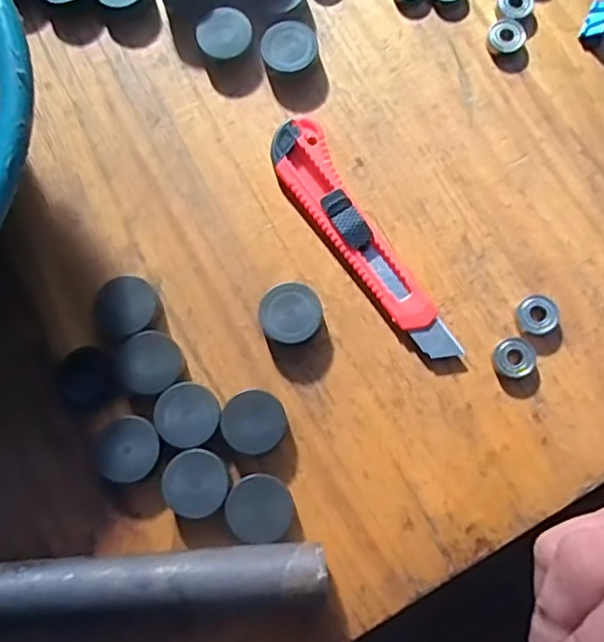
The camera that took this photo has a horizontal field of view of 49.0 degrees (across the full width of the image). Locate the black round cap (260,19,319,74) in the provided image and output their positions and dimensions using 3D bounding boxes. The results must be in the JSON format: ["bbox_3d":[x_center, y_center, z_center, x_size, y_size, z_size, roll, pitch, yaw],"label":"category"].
[{"bbox_3d":[-0.007,-0.157,0.384,0.031,0.014,0.031,0,77,1],"label":"black round cap"}]

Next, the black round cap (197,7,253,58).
[{"bbox_3d":[-0.045,-0.167,0.387,0.030,0.014,0.033,0,77,1],"label":"black round cap"}]

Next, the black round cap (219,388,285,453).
[{"bbox_3d":[-0.024,0.052,0.341,0.032,0.013,0.031,0,77,1],"label":"black round cap"}]

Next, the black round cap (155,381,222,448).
[{"bbox_3d":[-0.058,0.049,0.341,0.032,0.013,0.032,0,77,1],"label":"black round cap"}]

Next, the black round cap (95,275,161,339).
[{"bbox_3d":[-0.092,-0.007,0.354,0.032,0.015,0.031,0,77,1],"label":"black round cap"}]

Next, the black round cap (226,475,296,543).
[{"bbox_3d":[-0.020,0.093,0.329,0.033,0.015,0.031,0,77,1],"label":"black round cap"}]

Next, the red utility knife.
[{"bbox_3d":[0.031,-0.044,0.363,0.032,0.011,0.156,-30,78,-6],"label":"red utility knife"}]

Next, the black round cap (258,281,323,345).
[{"bbox_3d":[-0.006,-0.003,0.352,0.032,0.015,0.032,0,77,1],"label":"black round cap"}]

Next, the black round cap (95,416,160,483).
[{"bbox_3d":[-0.089,0.065,0.339,0.034,0.013,0.031,0,77,1],"label":"black round cap"}]

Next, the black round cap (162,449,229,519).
[{"bbox_3d":[-0.053,0.081,0.334,0.032,0.014,0.032,0,77,1],"label":"black round cap"}]

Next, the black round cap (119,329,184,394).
[{"bbox_3d":[-0.079,0.023,0.348,0.031,0.013,0.032,0,77,1],"label":"black round cap"}]

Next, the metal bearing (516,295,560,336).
[{"bbox_3d":[0.125,-0.004,0.351,0.023,0.010,0.021,0,77,1],"label":"metal bearing"}]

